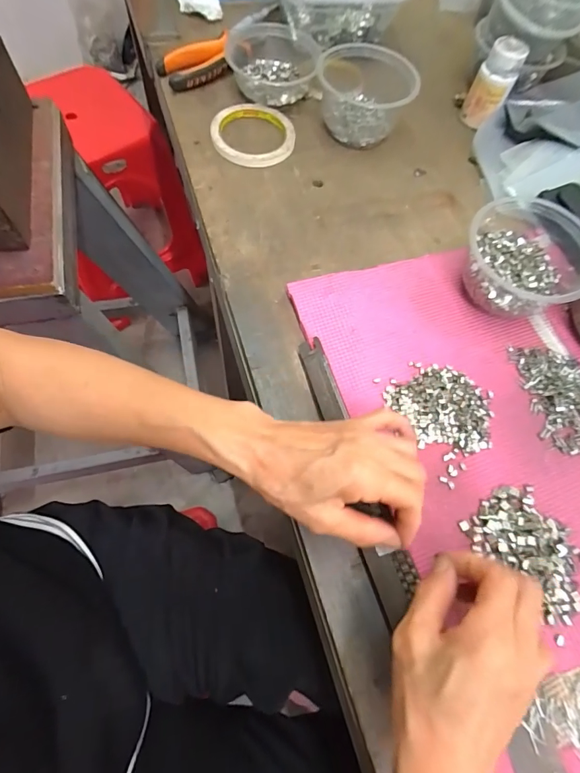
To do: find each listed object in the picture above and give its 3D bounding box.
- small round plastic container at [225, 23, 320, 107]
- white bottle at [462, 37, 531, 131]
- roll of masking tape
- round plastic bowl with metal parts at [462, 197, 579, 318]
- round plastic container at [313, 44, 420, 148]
[{"bbox_3d":[-0.020,-0.406,0.509,0.112,0.045,0.114,2,67,-5],"label":"small round plastic container"},{"bbox_3d":[0.244,-0.365,0.491,0.045,0.082,0.040,28,67,7],"label":"white bottle"},{"bbox_3d":[-0.043,-0.301,0.481,0.096,0.018,0.097,3,68,1],"label":"roll of masking tape"},{"bbox_3d":[0.222,-0.120,0.382,0.109,0.059,0.108,2,67,-5],"label":"round plastic bowl with metal parts"},{"bbox_3d":[0.089,-0.349,0.481,0.111,0.065,0.113,2,67,-5],"label":"round plastic container"}]

